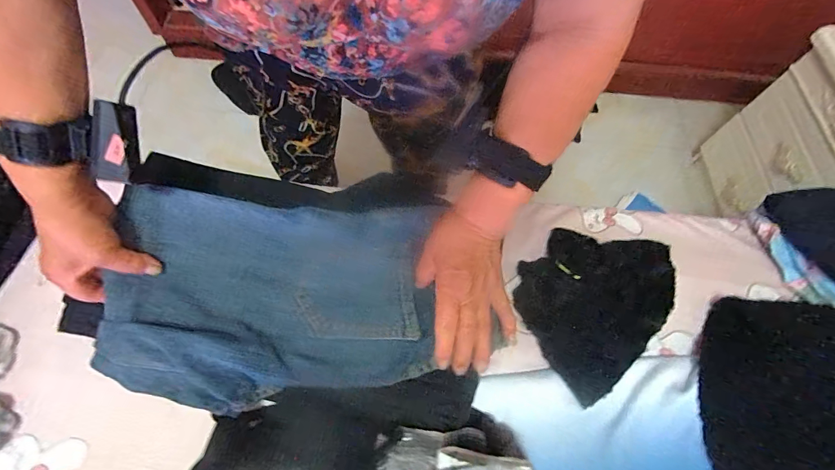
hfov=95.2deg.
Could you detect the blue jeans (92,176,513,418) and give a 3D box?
[{"bbox_3d":[-0.150,0.056,0.409,0.335,0.093,0.211,-2,57,-1],"label":"blue jeans"}]

